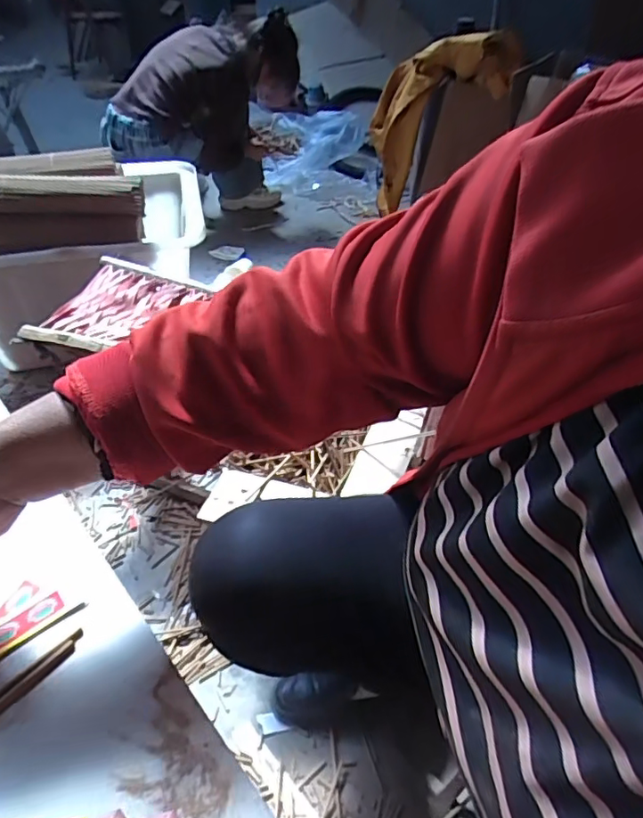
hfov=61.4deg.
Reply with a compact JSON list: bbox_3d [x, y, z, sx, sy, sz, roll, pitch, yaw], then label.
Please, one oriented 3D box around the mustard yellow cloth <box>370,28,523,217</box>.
[{"bbox_3d":[0.283,-0.850,1.561,0.253,0.561,0.135,43,48,-10],"label":"mustard yellow cloth"}]

